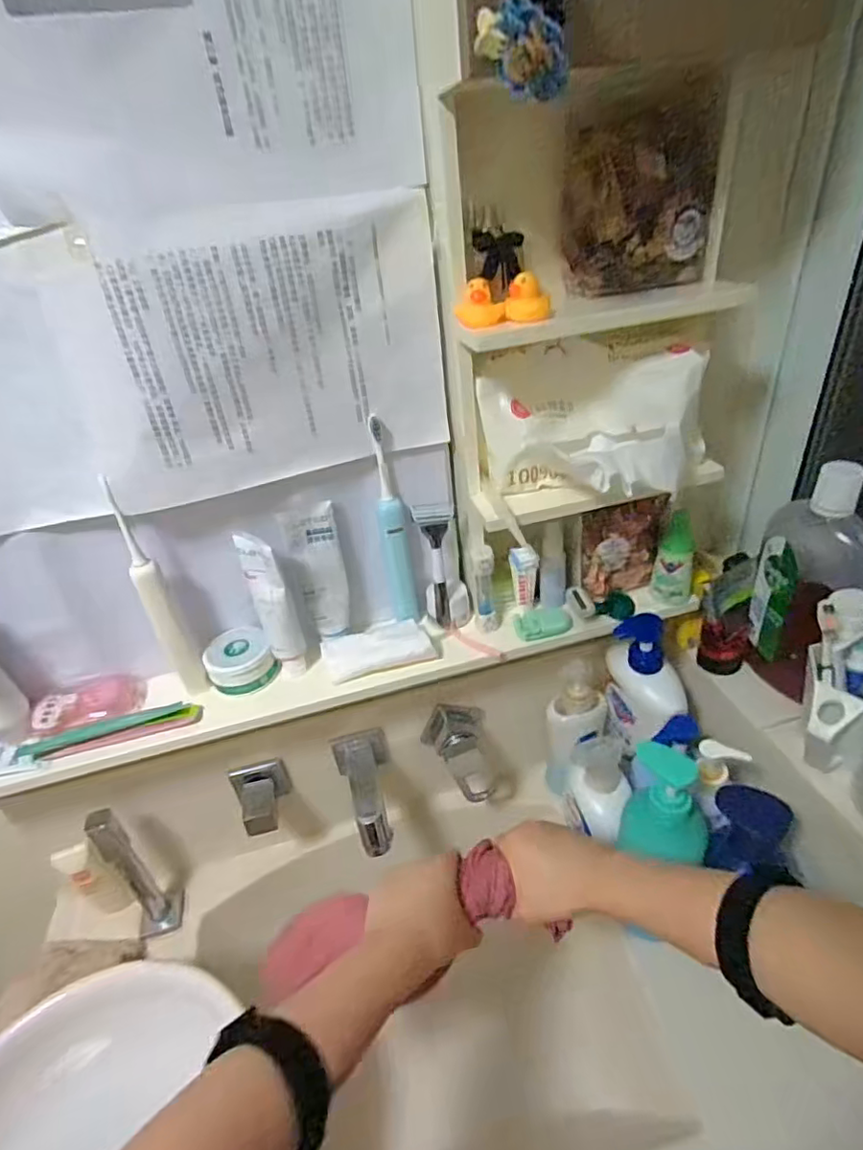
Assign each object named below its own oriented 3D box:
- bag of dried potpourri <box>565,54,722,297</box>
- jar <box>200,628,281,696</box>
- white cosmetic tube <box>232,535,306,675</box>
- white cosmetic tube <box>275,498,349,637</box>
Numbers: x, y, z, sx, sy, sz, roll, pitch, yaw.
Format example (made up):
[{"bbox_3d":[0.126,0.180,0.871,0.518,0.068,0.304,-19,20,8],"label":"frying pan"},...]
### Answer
[{"bbox_3d":[0.160,-0.296,0.442,0.114,0.132,0.048,4,36,16],"label":"bag of dried potpourri"},{"bbox_3d":[-0.195,0.090,0.584,0.064,0.044,0.060,-5,34,3],"label":"jar"},{"bbox_3d":[-0.153,0.033,0.557,0.030,0.153,0.040,-20,36,-18],"label":"white cosmetic tube"},{"bbox_3d":[-0.108,-0.001,0.571,0.049,0.138,0.029,-16,35,-12],"label":"white cosmetic tube"}]

